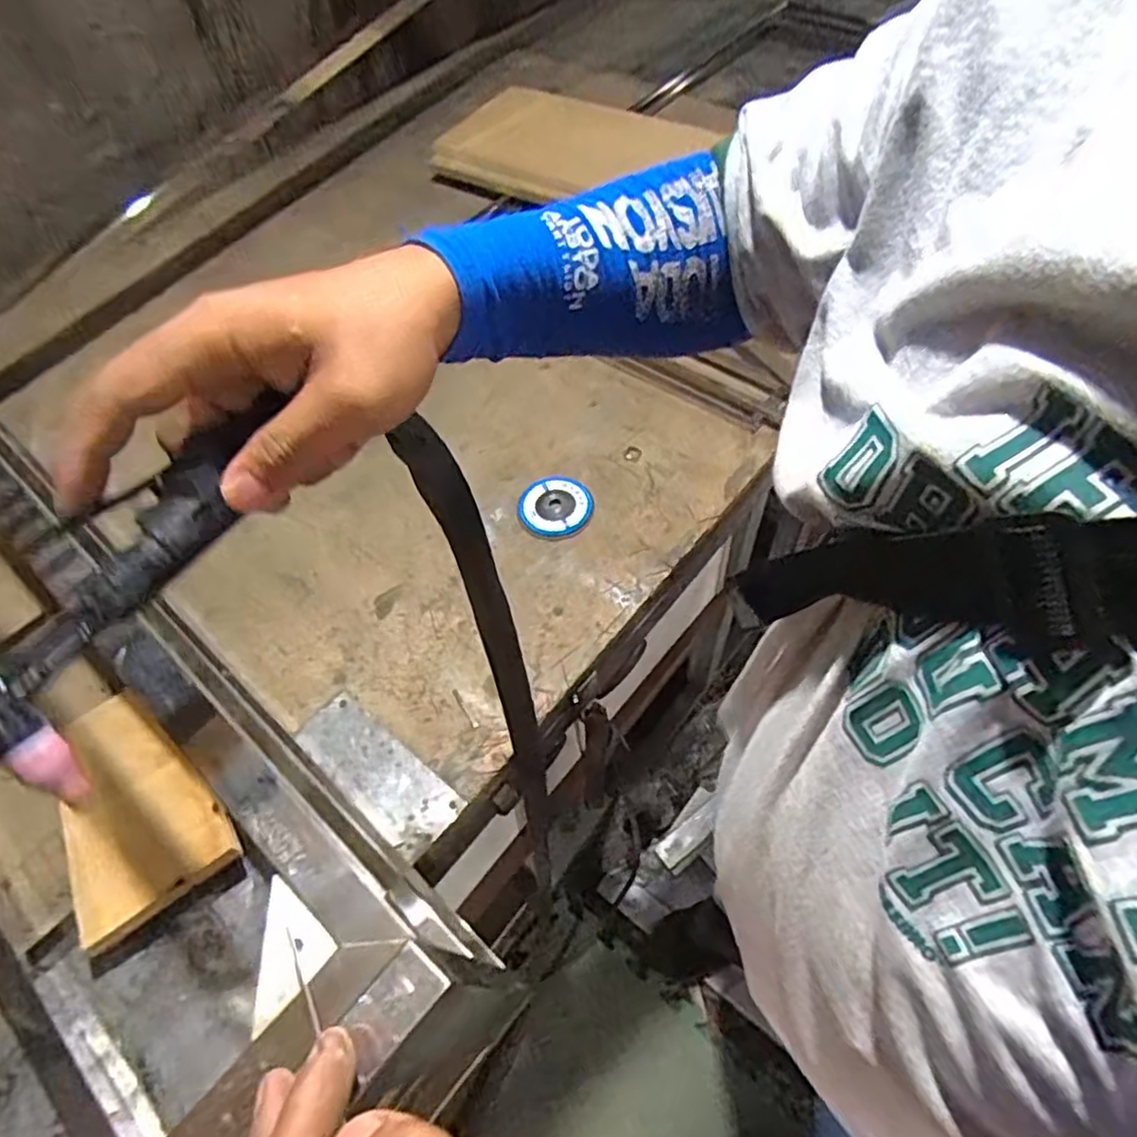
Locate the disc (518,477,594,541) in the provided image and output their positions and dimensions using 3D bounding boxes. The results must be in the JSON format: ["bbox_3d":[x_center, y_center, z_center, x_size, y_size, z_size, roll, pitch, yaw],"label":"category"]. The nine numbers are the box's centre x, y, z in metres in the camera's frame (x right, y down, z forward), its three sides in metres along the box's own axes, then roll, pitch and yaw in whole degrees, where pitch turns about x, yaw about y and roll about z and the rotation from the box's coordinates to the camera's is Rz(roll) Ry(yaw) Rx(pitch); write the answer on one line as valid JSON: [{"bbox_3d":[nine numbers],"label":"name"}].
[{"bbox_3d":[-0.016,-0.077,0.842,0.091,0.015,0.090,-2,55,3],"label":"disc"}]

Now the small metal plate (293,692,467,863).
[{"bbox_3d":[-0.190,0.198,0.677,0.185,0.007,0.068,34,64,24],"label":"small metal plate"}]

